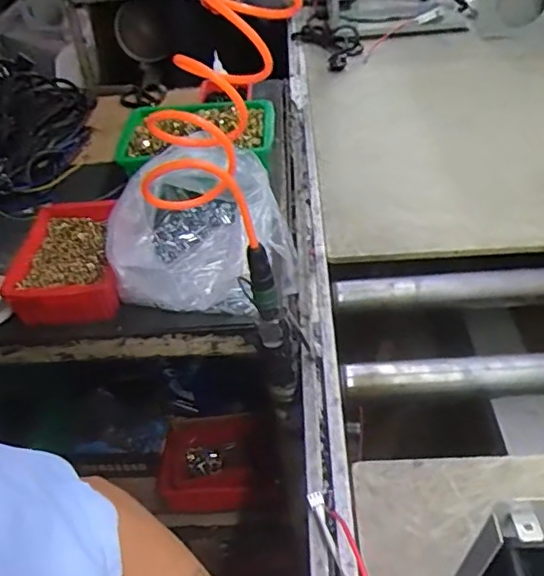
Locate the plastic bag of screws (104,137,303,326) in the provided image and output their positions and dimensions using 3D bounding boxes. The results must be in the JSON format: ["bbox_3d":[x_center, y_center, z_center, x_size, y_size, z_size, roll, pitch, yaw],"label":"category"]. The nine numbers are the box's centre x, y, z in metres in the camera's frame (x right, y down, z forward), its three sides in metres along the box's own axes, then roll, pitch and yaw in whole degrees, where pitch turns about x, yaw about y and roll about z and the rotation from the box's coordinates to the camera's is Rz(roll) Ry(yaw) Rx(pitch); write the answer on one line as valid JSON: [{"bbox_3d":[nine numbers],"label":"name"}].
[{"bbox_3d":[-0.084,-0.079,0.755,0.215,0.127,0.208,-4,41,1],"label":"plastic bag of screws"}]

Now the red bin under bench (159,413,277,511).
[{"bbox_3d":[-0.092,0.289,0.959,0.181,0.062,0.134,-7,41,-2],"label":"red bin under bench"}]

